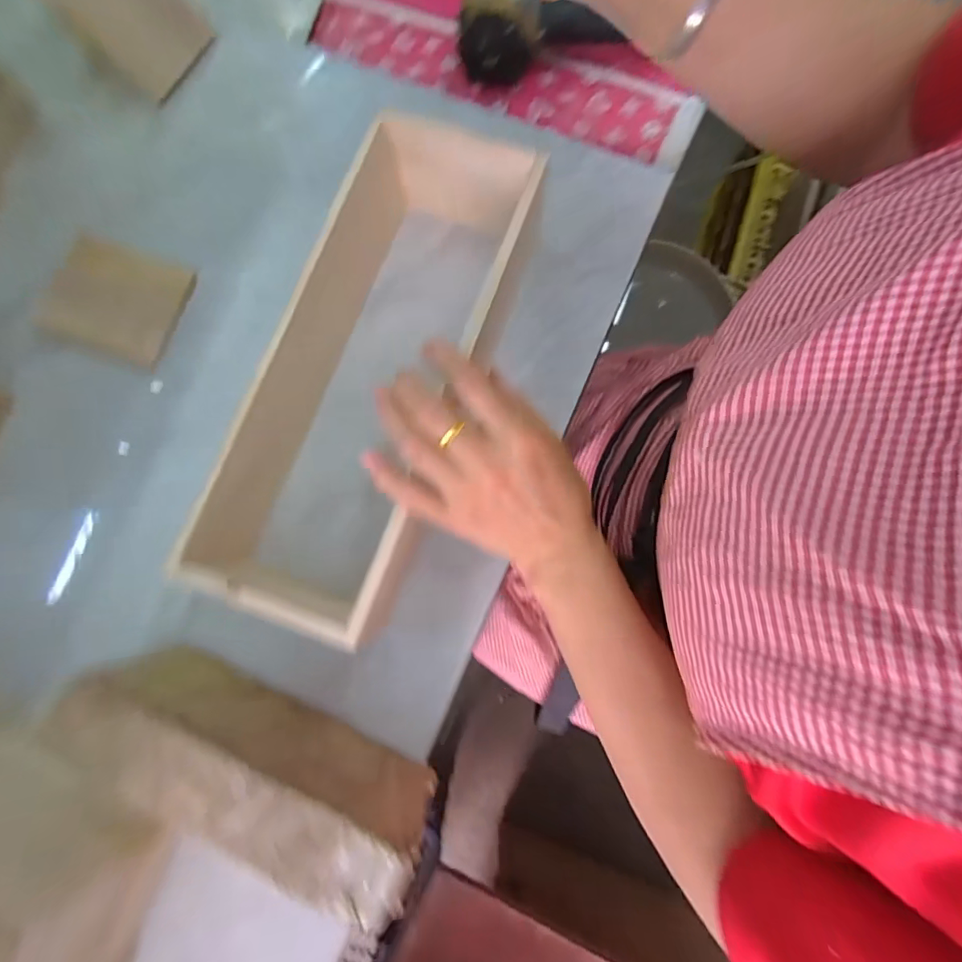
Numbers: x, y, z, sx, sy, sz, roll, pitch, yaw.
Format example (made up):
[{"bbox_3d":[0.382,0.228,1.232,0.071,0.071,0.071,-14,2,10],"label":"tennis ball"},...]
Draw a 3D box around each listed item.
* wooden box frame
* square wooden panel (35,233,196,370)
[{"bbox_3d":[-0.078,-0.078,0.350,0.130,0.095,0.339,21,81,5],"label":"wooden box frame"},{"bbox_3d":[-0.302,-0.150,0.413,0.109,0.013,0.087,20,81,5],"label":"square wooden panel"}]

